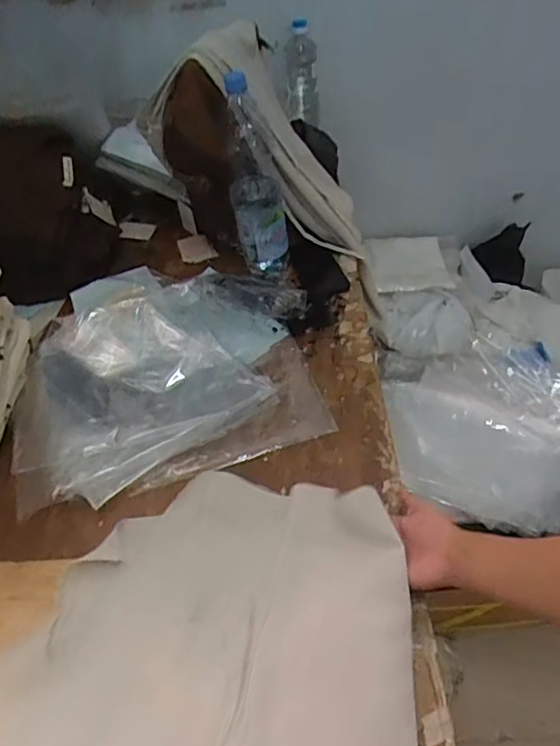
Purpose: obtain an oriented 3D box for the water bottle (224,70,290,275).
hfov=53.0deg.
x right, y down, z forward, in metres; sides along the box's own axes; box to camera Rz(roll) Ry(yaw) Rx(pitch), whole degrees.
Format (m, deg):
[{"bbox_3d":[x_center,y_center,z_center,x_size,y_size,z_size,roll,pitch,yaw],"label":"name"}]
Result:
[{"bbox_3d":[-0.039,-0.317,0.947,0.090,0.319,0.086,-6,46,0],"label":"water bottle"}]

